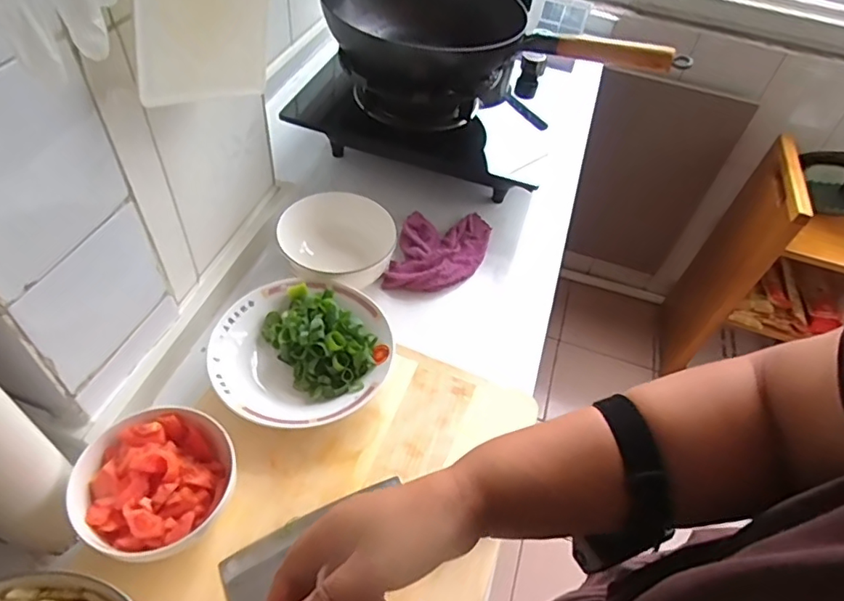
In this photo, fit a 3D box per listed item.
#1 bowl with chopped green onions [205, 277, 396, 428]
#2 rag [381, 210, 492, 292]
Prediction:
[{"bbox_3d":[-0.135,0.056,0.608,0.193,0.065,0.189,3,49,-4],"label":"bowl with chopped green onions"},{"bbox_3d":[0.030,-0.081,0.799,0.127,0.039,0.195,14,49,5],"label":"rag"}]

